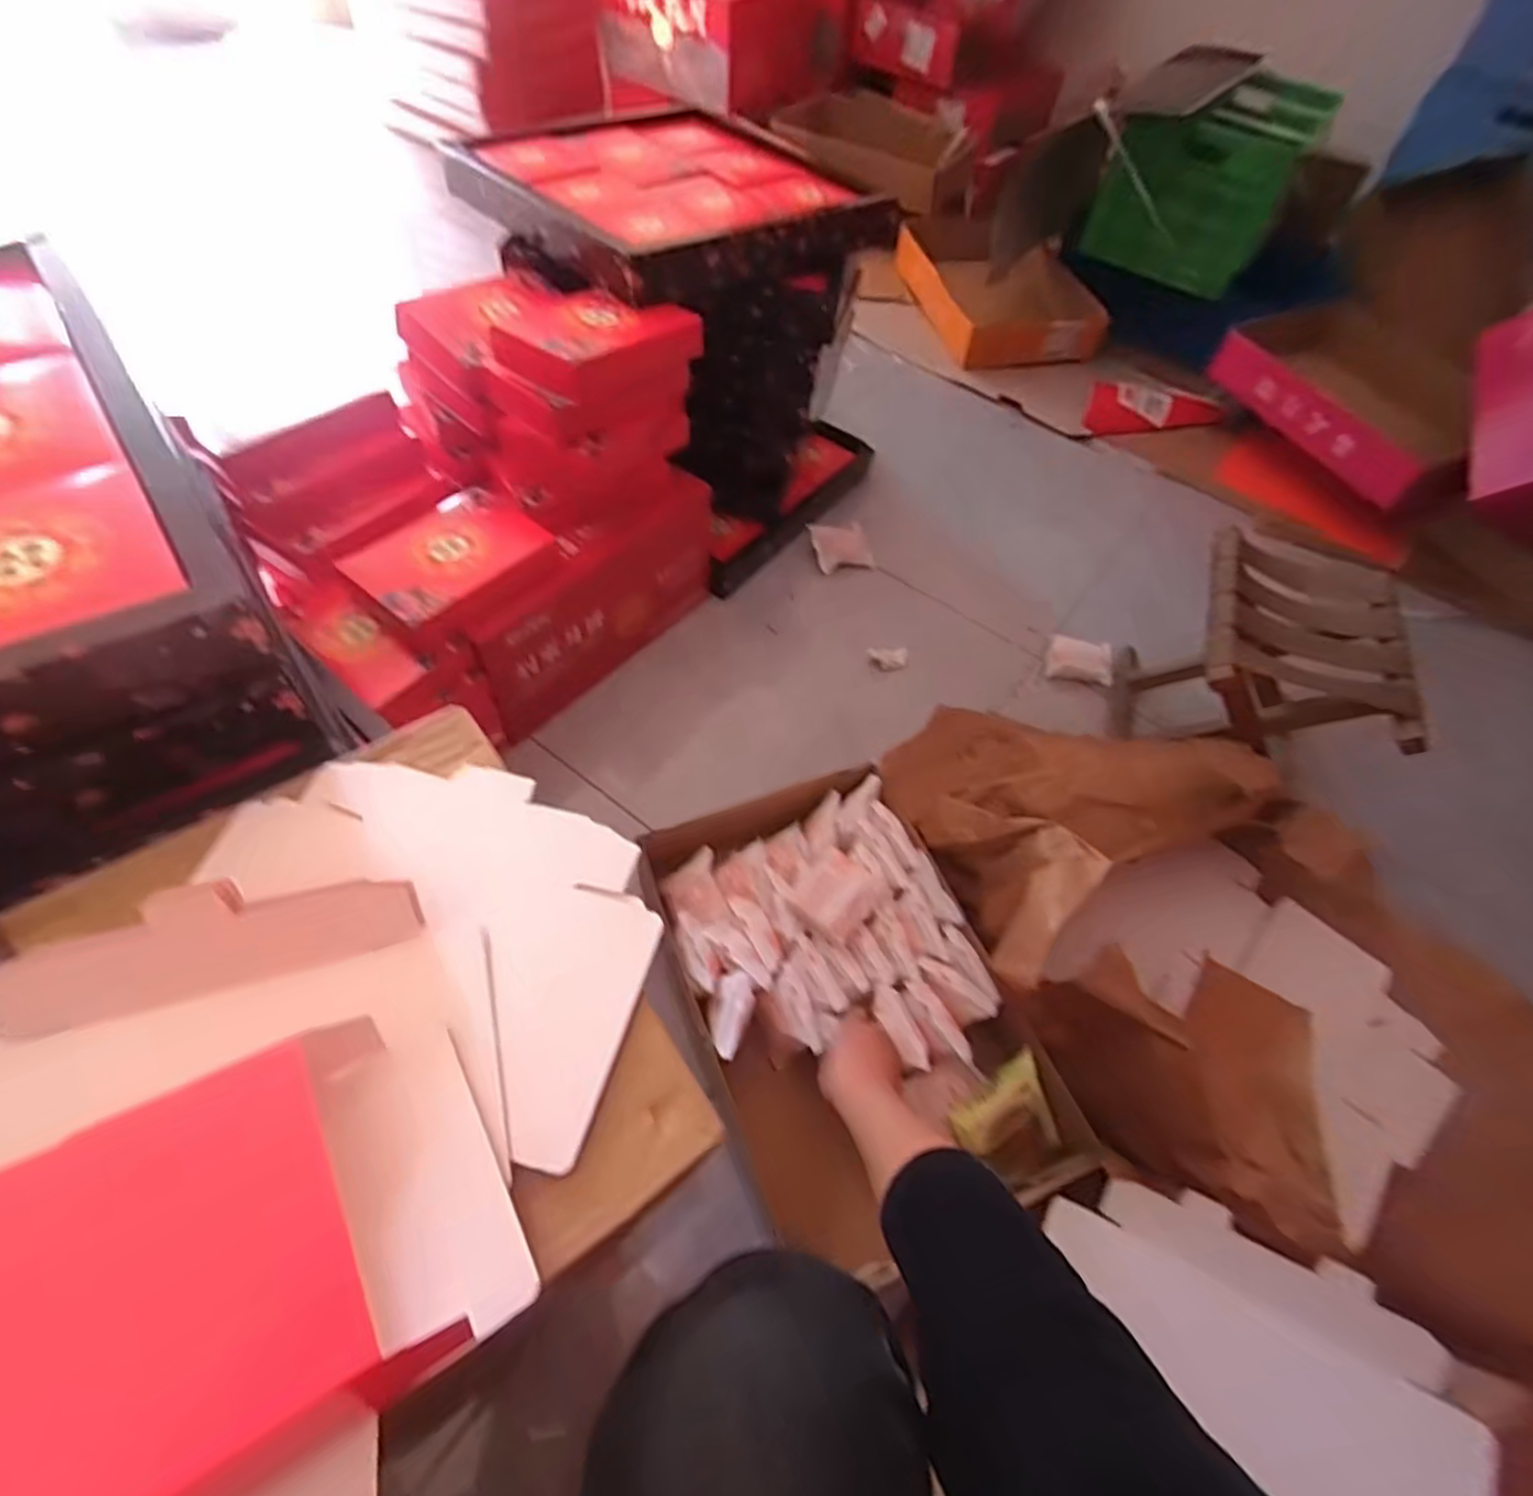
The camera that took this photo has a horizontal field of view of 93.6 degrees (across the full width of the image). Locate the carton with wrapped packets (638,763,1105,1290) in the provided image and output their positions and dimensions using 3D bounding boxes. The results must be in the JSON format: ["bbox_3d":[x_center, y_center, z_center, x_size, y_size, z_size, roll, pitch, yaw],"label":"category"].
[{"bbox_3d":[0.092,0.248,0.750,0.281,0.100,0.444,-16,59,-15],"label":"carton with wrapped packets"}]

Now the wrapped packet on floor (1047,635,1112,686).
[{"bbox_3d":[0.471,-0.135,1.079,0.093,0.034,0.058,12,56,3],"label":"wrapped packet on floor"}]

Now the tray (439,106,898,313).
[{"bbox_3d":[-0.131,-0.726,0.946,0.417,0.065,0.435,-32,64,-24],"label":"tray"}]

